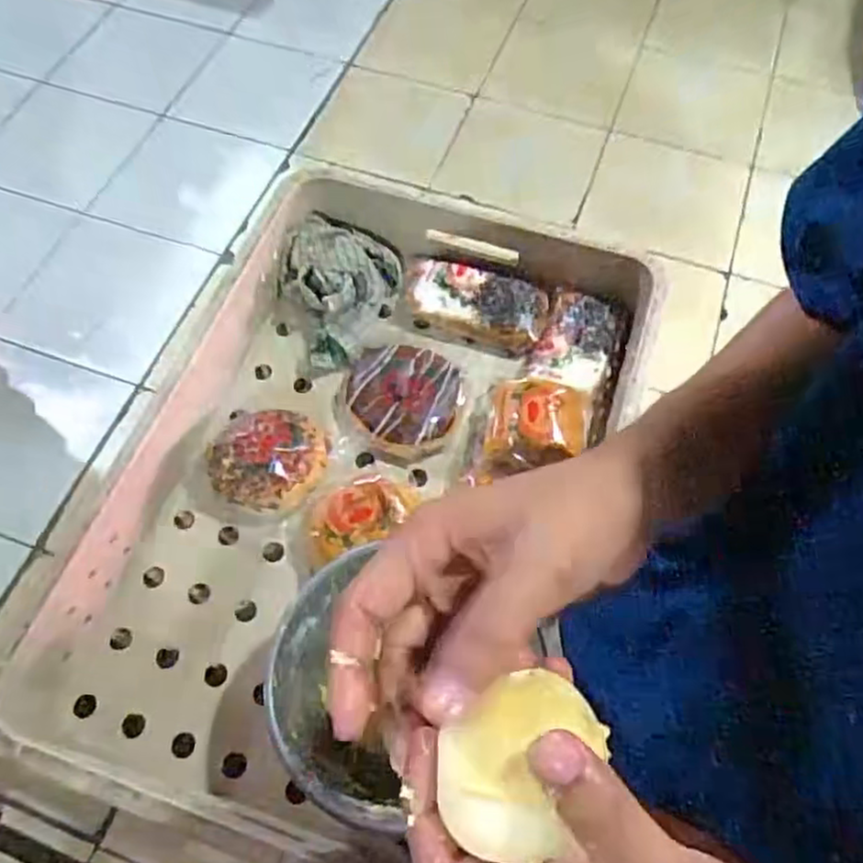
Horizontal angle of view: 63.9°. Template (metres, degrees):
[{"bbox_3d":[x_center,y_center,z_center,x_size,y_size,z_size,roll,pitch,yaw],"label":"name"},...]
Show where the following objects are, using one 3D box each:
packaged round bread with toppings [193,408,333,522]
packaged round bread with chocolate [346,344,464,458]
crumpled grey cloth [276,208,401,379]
[{"bbox_3d":[-0.164,0.032,0.655,0.134,0.058,0.094,-7,63,-5],"label":"packaged round bread with toppings"},{"bbox_3d":[-0.031,-0.036,0.695,0.114,0.027,0.105,0,63,-1],"label":"packaged round bread with chocolate"},{"bbox_3d":[-0.093,-0.150,0.738,0.130,0.059,0.161,-15,64,-8],"label":"crumpled grey cloth"}]

